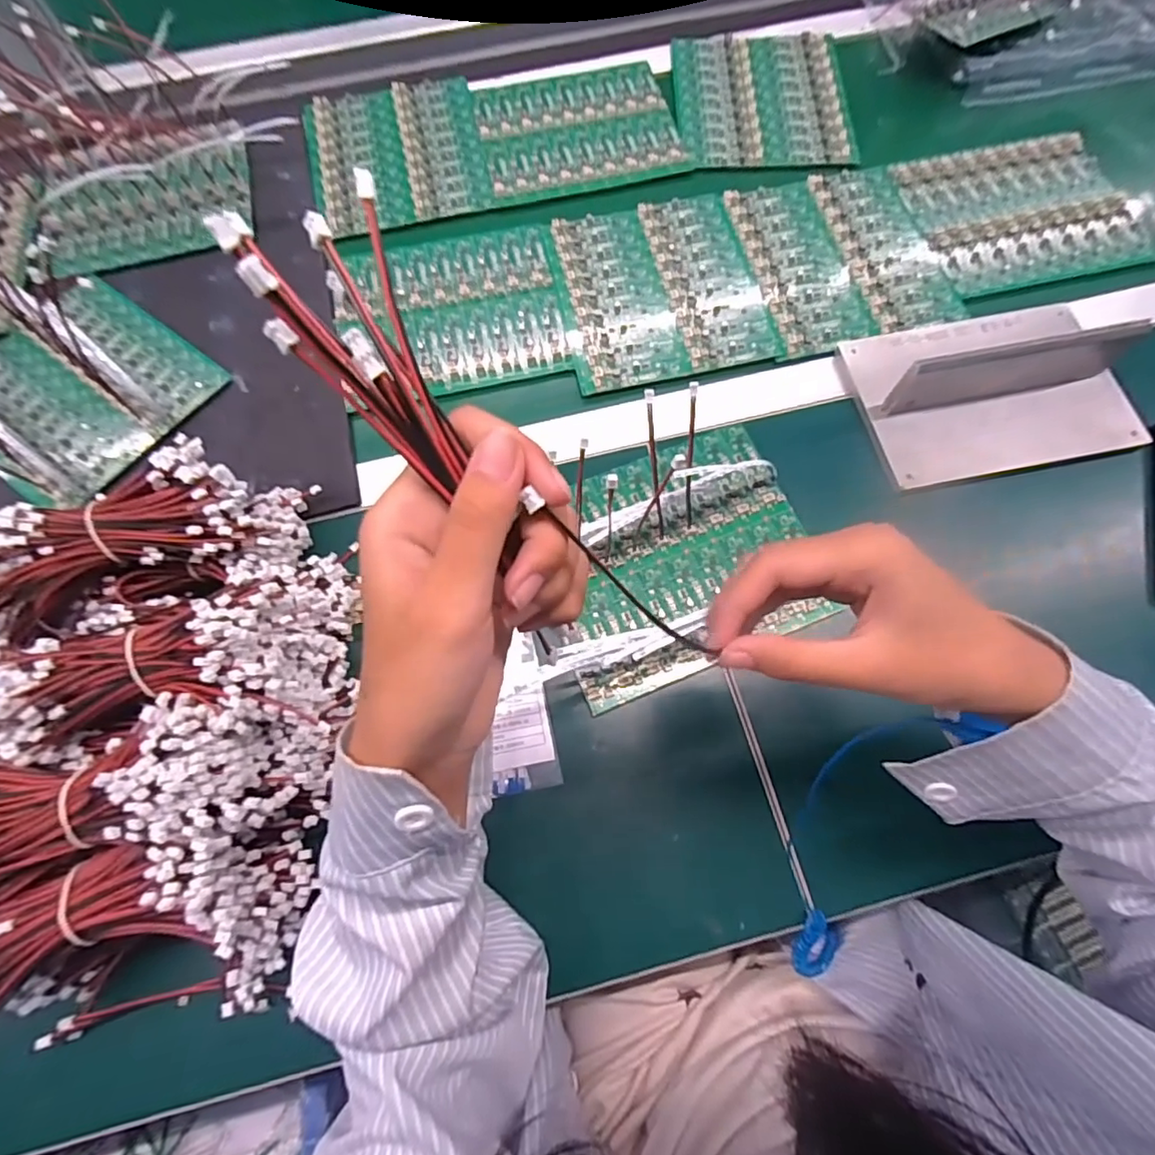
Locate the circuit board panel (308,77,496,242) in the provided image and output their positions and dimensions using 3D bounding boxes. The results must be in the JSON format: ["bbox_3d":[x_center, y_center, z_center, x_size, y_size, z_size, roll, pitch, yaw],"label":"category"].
[{"bbox_3d":[-0.183,-0.431,0.583,0.170,0.009,0.193,-12,69,-3],"label":"circuit board panel"}]

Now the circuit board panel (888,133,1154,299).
[{"bbox_3d":[0.405,-0.335,0.528,0.187,0.017,0.161,-9,69,-2],"label":"circuit board panel"}]

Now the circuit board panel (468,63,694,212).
[{"bbox_3d":[-0.001,-0.455,0.586,0.193,0.009,0.168,-14,69,-4],"label":"circuit board panel"}]

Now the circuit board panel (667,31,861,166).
[{"bbox_3d":[0.188,-0.492,0.591,0.172,0.011,0.190,2,69,3],"label":"circuit board panel"}]

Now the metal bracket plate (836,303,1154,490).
[{"bbox_3d":[0.322,-0.157,0.436,0.192,0.064,0.135,-11,69,-2],"label":"metal bracket plate"}]

